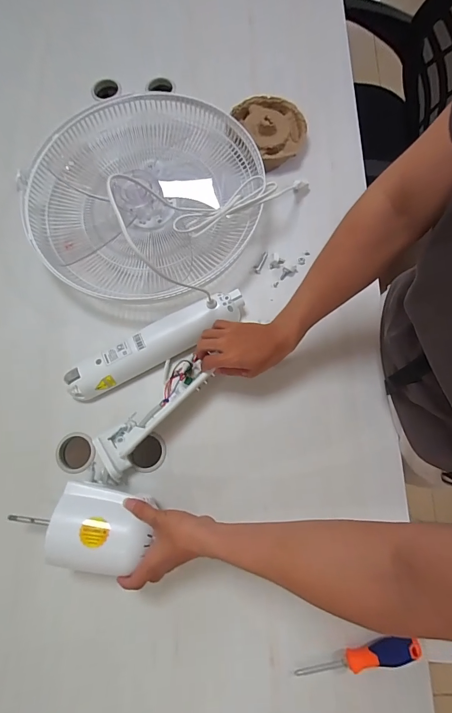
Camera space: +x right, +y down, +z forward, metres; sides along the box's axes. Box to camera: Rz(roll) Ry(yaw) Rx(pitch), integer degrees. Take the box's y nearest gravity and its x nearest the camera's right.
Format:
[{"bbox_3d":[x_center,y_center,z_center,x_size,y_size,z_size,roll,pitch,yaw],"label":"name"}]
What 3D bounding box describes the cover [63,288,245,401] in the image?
[{"bbox_3d":[-0.119,-0.019,0.647,0.347,0.057,0.073,-29,77,-6],"label":"cover"}]

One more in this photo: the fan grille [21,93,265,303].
[{"bbox_3d":[-0.162,-0.319,0.702,0.437,0.098,0.403,0,76,1],"label":"fan grille"}]

